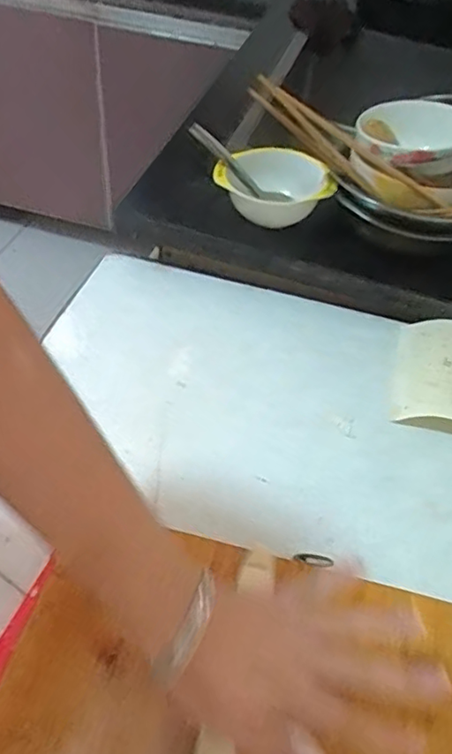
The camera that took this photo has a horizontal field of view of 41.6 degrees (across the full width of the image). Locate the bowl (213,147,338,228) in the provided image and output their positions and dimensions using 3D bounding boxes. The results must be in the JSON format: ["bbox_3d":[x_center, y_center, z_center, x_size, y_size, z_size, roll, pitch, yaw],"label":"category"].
[{"bbox_3d":[0.058,-0.215,0.690,0.132,0.067,0.087,26,51,16],"label":"bowl"}]

